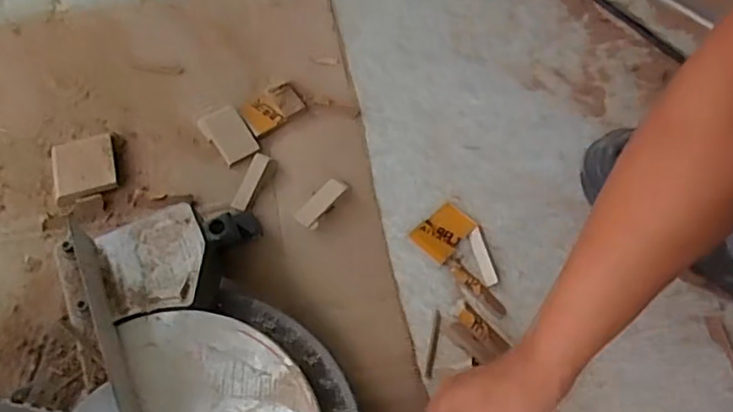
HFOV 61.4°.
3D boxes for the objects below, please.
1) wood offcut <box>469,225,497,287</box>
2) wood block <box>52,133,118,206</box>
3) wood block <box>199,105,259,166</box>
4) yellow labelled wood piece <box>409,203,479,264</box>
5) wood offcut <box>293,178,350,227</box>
[{"bbox_3d":[0.120,0.051,0.640,0.014,0.005,0.068,-11,62,-7],"label":"wood offcut"},{"bbox_3d":[-0.315,-0.042,0.689,0.067,0.016,0.072,-14,62,-8],"label":"wood block"},{"bbox_3d":[-0.159,-0.083,0.708,0.046,0.011,0.077,-29,65,-15],"label":"wood block"},{"bbox_3d":[0.081,0.026,0.654,0.044,0.014,0.064,38,68,18],"label":"yellow labelled wood piece"},{"bbox_3d":[-0.049,-0.005,0.664,0.025,0.013,0.066,37,67,18],"label":"wood offcut"}]

